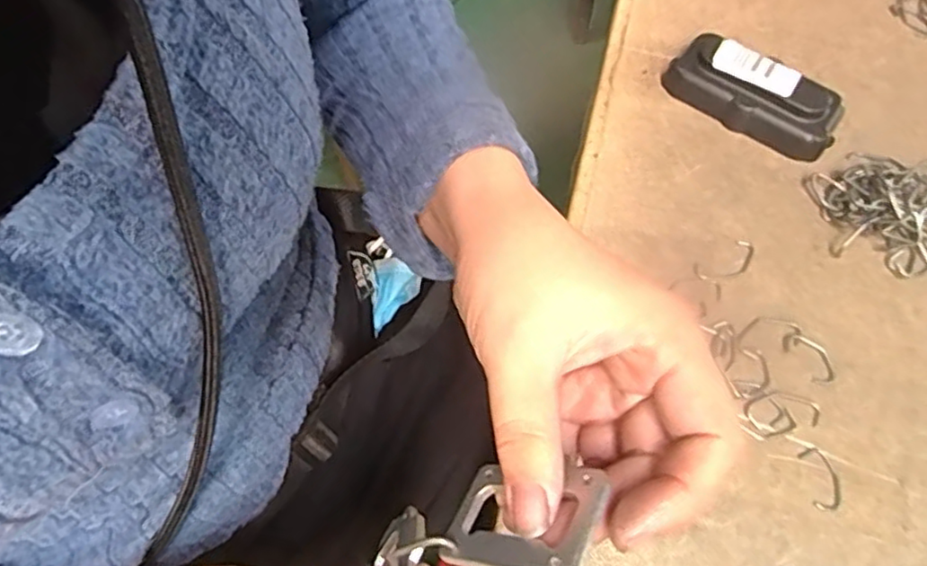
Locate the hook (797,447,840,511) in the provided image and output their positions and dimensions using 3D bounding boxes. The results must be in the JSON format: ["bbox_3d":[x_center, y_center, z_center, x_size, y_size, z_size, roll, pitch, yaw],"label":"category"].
[{"bbox_3d":[0.180,0.098,0.320,0.015,0.004,0.030,-4,65,-2],"label":"hook"}]

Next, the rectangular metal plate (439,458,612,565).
[{"bbox_3d":[0.017,0.068,0.185,0.004,0.050,0.033,51,48,-24],"label":"rectangular metal plate"}]

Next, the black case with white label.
[{"bbox_3d":[0.186,-0.121,0.409,0.106,0.032,0.039,33,69,14],"label":"black case with white label"}]

